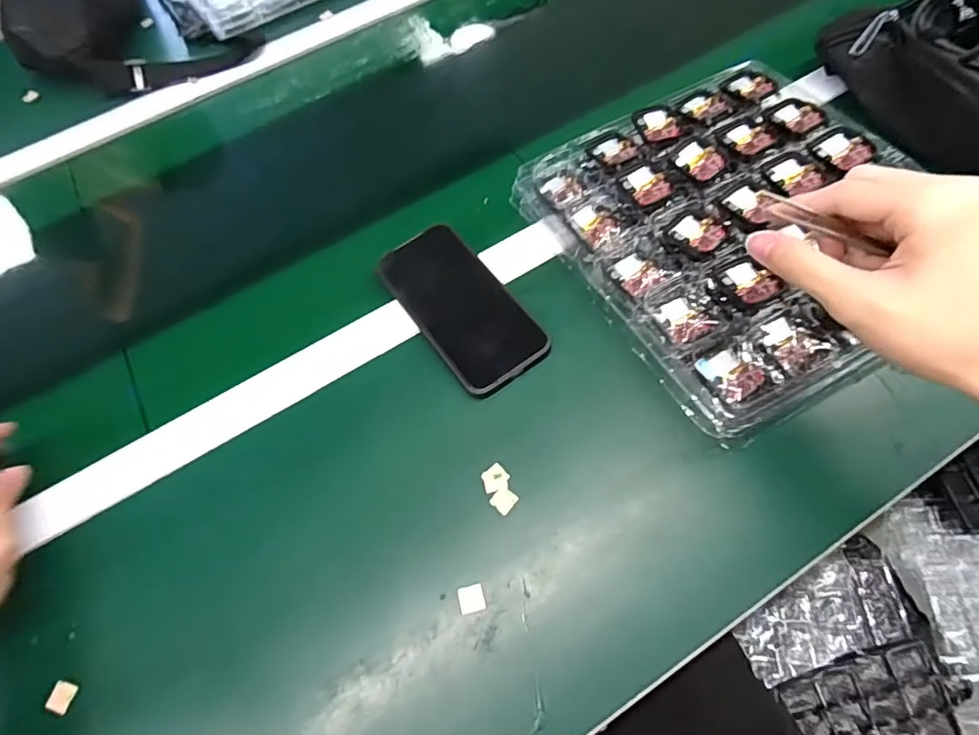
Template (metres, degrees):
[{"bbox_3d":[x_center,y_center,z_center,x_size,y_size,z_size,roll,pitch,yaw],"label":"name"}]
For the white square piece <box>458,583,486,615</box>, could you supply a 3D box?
[{"bbox_3d":[-0.012,0.151,0.347,0.016,0.004,0.016,-15,62,-3],"label":"white square piece"}]

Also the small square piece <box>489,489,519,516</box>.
[{"bbox_3d":[0.010,0.093,0.375,0.016,0.004,0.016,34,70,20],"label":"small square piece"}]

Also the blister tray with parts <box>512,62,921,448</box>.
[{"bbox_3d":[0.202,-0.119,0.435,0.264,0.037,0.294,-27,63,-9],"label":"blister tray with parts"}]

